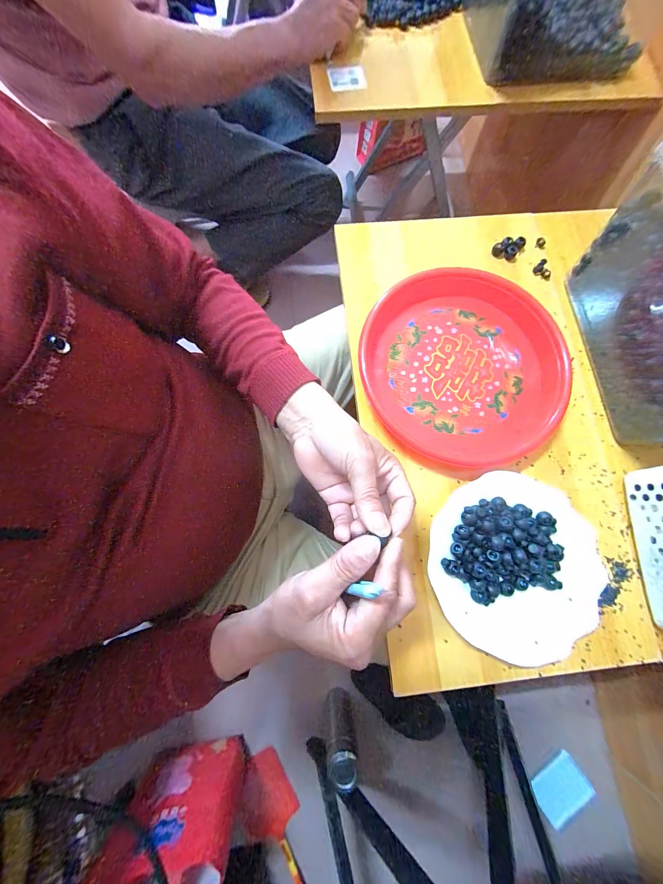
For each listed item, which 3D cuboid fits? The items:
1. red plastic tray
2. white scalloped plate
[{"bbox_3d":[0.169,-0.097,0.363,0.255,0.030,0.244,-9,79,-3],"label":"red plastic tray"},{"bbox_3d":[0.204,0.134,0.315,0.194,0.030,0.178,0,78,-1],"label":"white scalloped plate"}]

